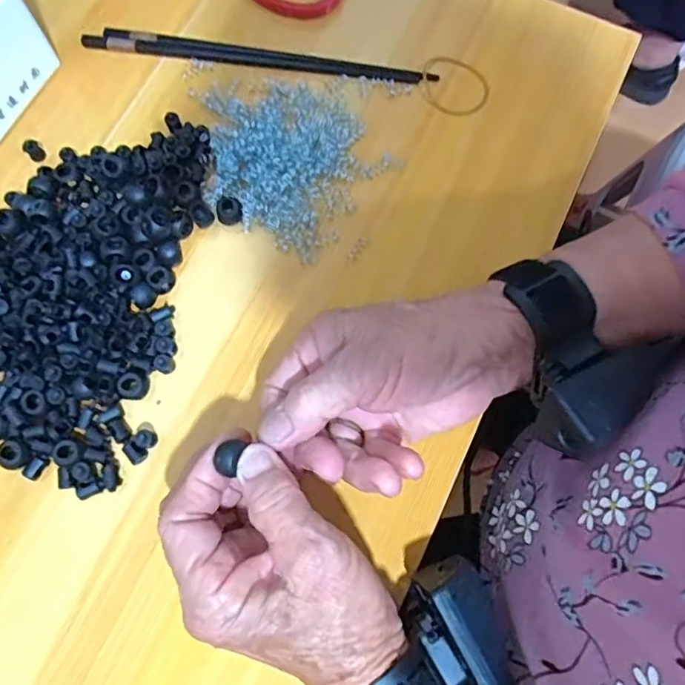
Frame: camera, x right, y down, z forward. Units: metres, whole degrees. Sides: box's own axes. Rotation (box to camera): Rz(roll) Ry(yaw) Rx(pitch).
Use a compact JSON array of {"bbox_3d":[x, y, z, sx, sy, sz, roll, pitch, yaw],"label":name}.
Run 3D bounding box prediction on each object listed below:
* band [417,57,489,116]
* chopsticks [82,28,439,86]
[{"bbox_3d":[0.079,-0.181,0.400,0.049,0.004,0.044,18,77,-1],"label":"band"},{"bbox_3d":[-0.058,-0.201,0.398,0.243,0.006,0.015,7,74,2],"label":"chopsticks"}]

